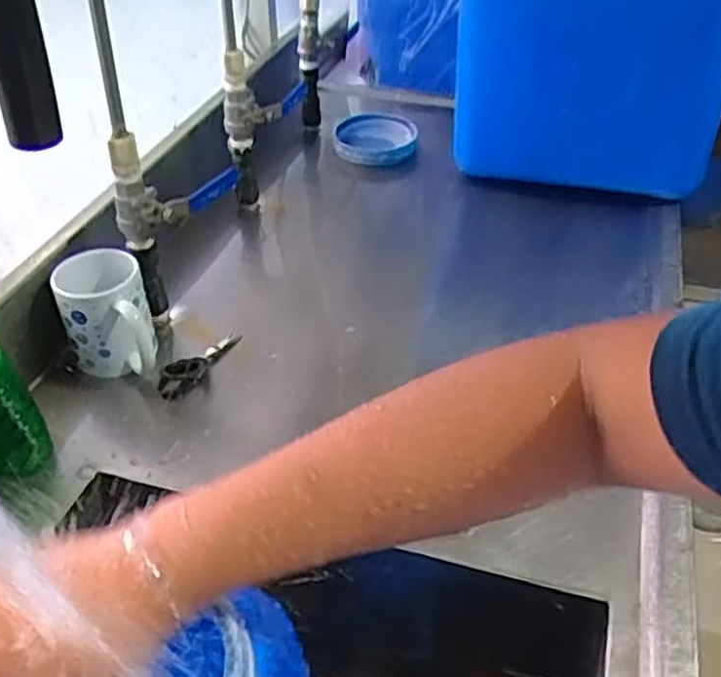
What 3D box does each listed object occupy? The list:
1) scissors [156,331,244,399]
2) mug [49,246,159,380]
[{"bbox_3d":[-0.154,0.020,0.753,0.021,0.043,0.102,24,45,28],"label":"scissors"},{"bbox_3d":[-0.238,-0.021,0.730,0.083,0.097,0.106,-16,41,-17],"label":"mug"}]

